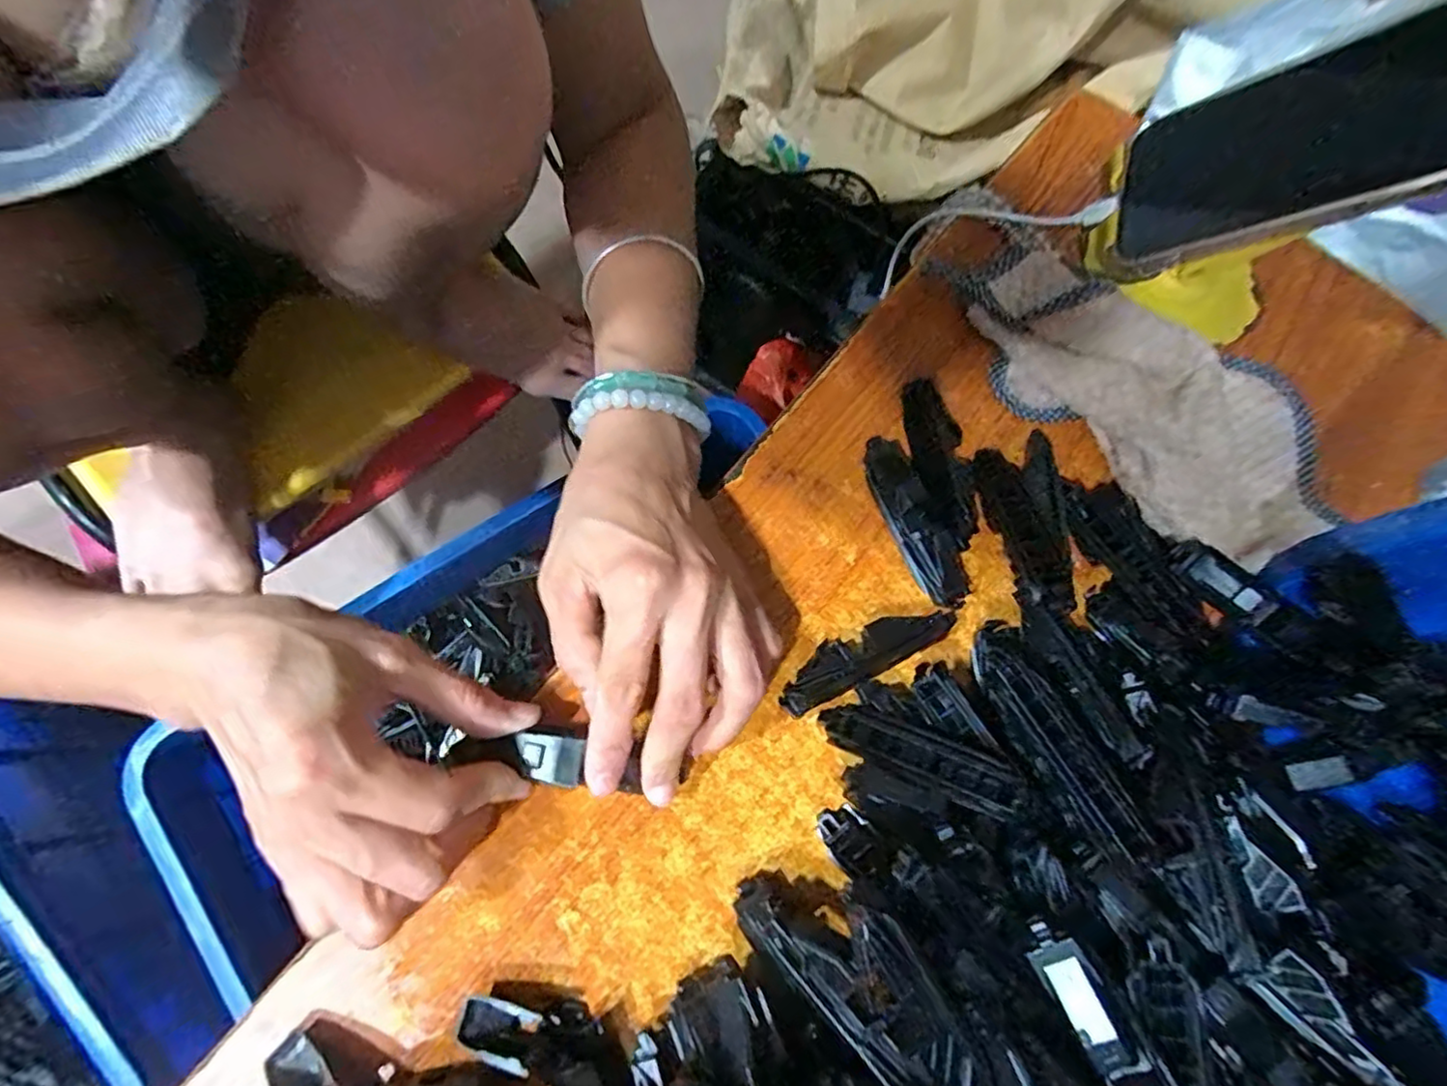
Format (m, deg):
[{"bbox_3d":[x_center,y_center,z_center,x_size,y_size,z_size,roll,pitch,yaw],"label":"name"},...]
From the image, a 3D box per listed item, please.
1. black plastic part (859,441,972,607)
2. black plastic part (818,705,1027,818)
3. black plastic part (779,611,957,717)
[{"bbox_3d":[0.083,-0.011,0.288,0.020,0.017,0.082,-14,77,-9],"label":"black plastic part"},{"bbox_3d":[0.072,0.079,0.247,0.077,0.012,0.022,16,69,33],"label":"black plastic part"},{"bbox_3d":[0.060,0.046,0.274,0.082,0.014,0.020,-25,78,-11],"label":"black plastic part"}]

